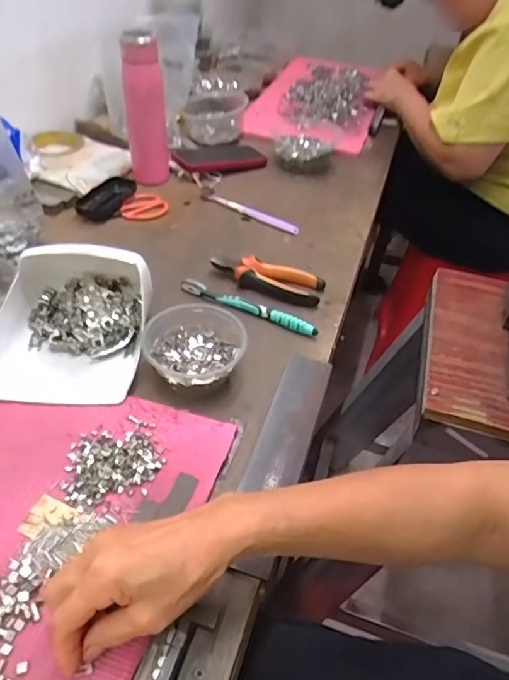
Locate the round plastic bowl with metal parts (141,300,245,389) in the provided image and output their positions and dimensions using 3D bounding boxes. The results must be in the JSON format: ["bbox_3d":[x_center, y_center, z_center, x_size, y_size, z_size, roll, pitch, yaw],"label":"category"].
[{"bbox_3d":[-0.063,0.010,0.534,0.100,0.048,0.093,2,43,-2],"label":"round plastic bowl with metal parts"}]

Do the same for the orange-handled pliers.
[{"bbox_3d":[0.016,-0.084,0.666,0.148,0.025,0.051,13,44,10],"label":"orange-handled pliers"}]

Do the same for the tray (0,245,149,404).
[{"bbox_3d":[-0.196,-0.029,0.539,0.154,0.078,0.178,2,44,-5],"label":"tray"}]

